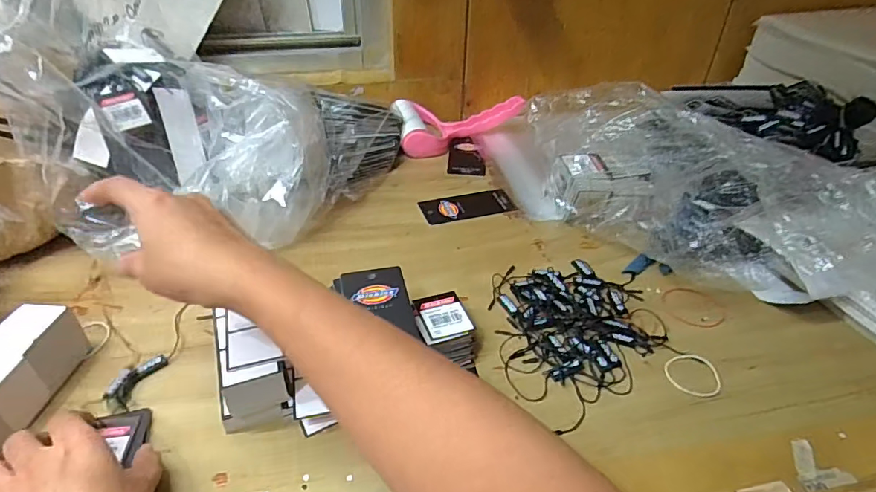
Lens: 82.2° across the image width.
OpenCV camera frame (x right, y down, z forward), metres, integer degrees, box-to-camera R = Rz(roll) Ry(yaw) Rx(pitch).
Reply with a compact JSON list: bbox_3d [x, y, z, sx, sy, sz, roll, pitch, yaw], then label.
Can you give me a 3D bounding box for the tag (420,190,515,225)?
[{"bbox_3d":[0.035,-0.046,0.579,0.106,0.004,0.047,-11,42,-16],"label":"tag"}]

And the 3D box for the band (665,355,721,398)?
[{"bbox_3d":[0.198,0.099,0.388,0.040,0.004,0.038,21,42,24],"label":"band"}]

